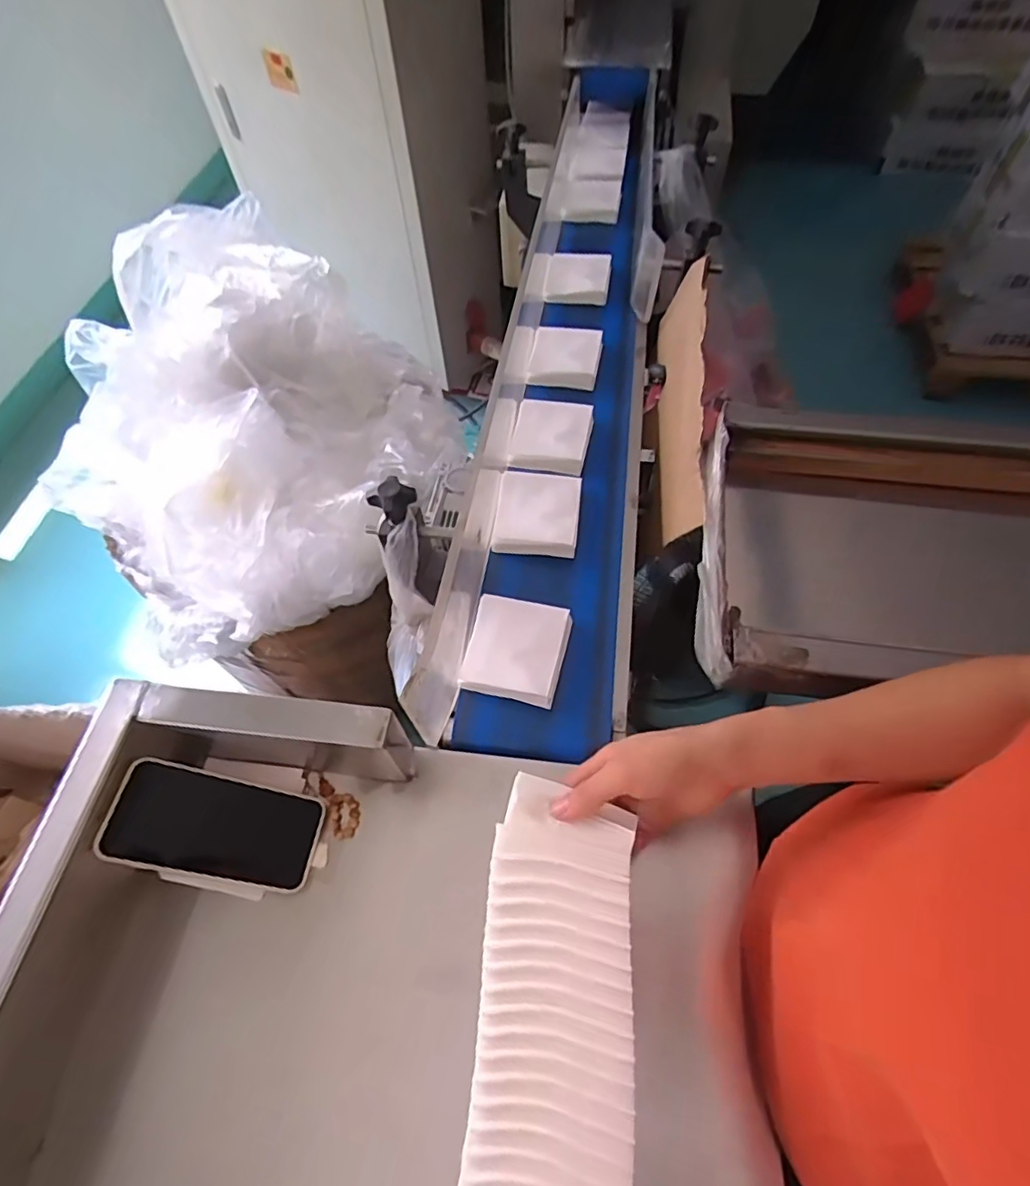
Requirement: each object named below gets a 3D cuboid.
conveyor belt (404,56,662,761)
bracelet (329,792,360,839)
[{"bbox_3d":[0.089,-0.381,0.808,0.193,0.131,1.197,7,59,6],"label":"conveyor belt"},{"bbox_3d":[-0.146,0.190,0.513,0.025,0.005,0.037,-10,59,-4],"label":"bracelet"}]

